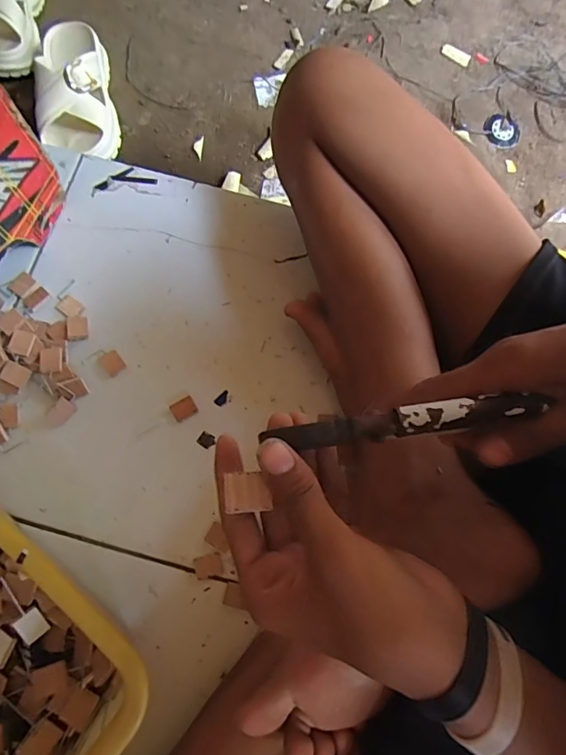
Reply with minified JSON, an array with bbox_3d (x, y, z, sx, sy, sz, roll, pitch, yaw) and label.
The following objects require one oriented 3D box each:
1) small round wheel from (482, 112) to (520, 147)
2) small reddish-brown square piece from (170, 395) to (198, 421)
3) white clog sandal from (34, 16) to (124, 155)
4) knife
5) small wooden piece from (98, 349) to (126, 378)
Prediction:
[{"bbox_3d":[0.317,-0.359,0.688,0.050,0.019,0.053,0,70,0],"label":"small round wheel"},{"bbox_3d":[-0.099,0.031,0.471,0.023,0.005,0.020,-29,79,-8],"label":"small reddish-brown square piece"},{"bbox_3d":[-0.293,-0.401,0.660,0.100,0.089,0.203,-12,77,-5],"label":"white clog sandal"},{"bbox_3d":[0.064,0.024,0.249,0.145,0.008,0.014,-6,70,0],"label":"knife"},{"bbox_3d":[-0.175,-0.015,0.485,0.020,0.004,0.025,-37,81,-9],"label":"small wooden piece"}]

